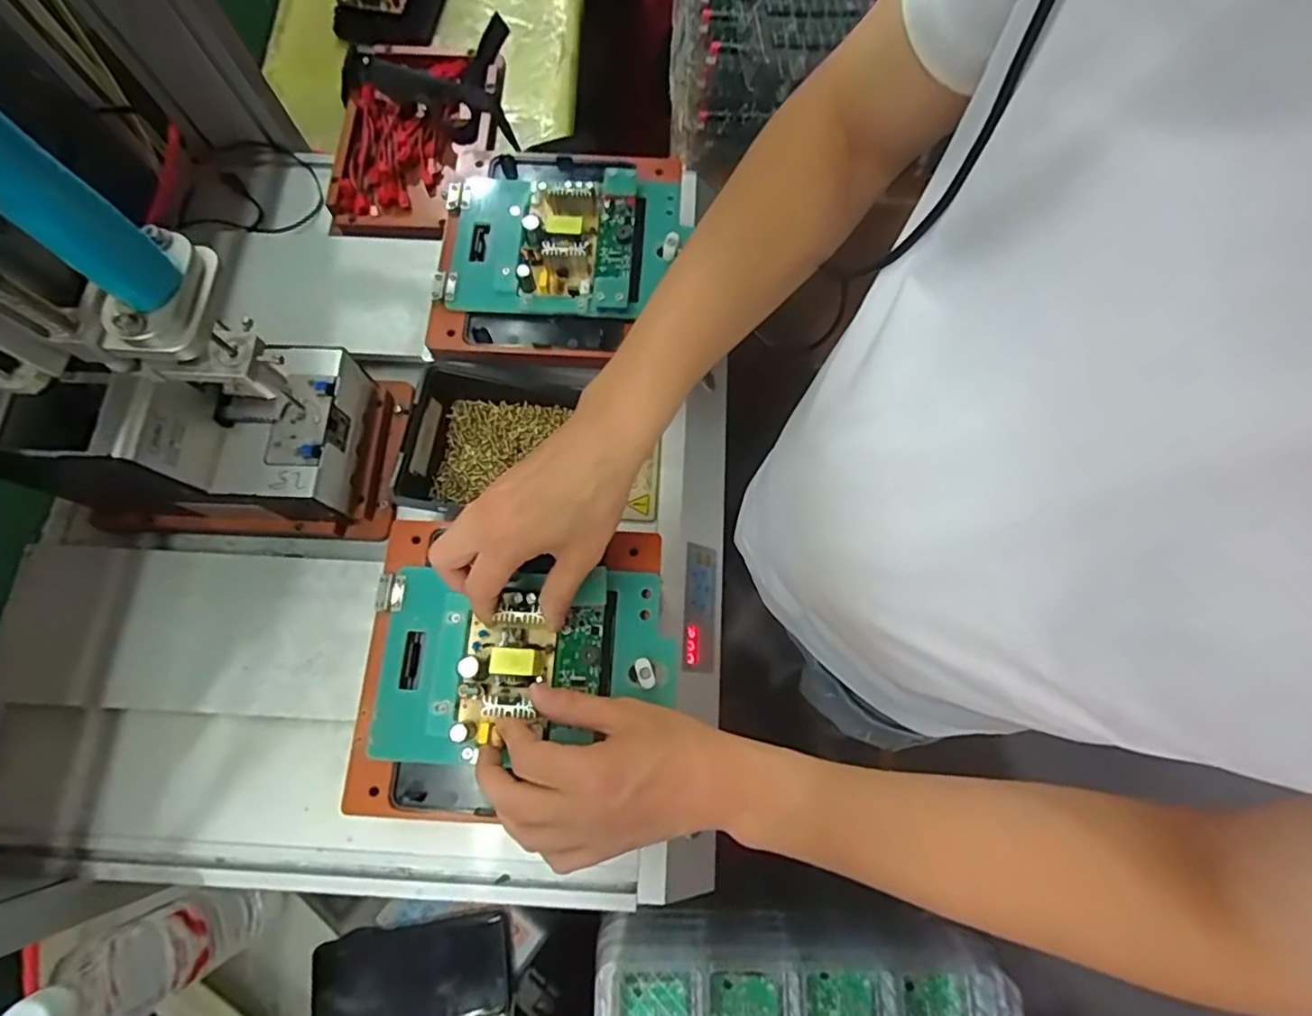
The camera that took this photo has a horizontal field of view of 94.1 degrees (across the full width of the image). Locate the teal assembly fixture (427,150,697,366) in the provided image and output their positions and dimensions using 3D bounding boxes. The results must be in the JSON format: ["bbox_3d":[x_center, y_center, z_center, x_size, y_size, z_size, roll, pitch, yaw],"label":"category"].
[{"bbox_3d":[-0.078,-0.221,0.523,0.207,0.054,0.208,4,73,0],"label":"teal assembly fixture"}]

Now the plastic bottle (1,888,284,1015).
[{"bbox_3d":[-0.370,0.330,0.446,0.077,0.206,0.059,-26,75,-9],"label":"plastic bottle"}]

